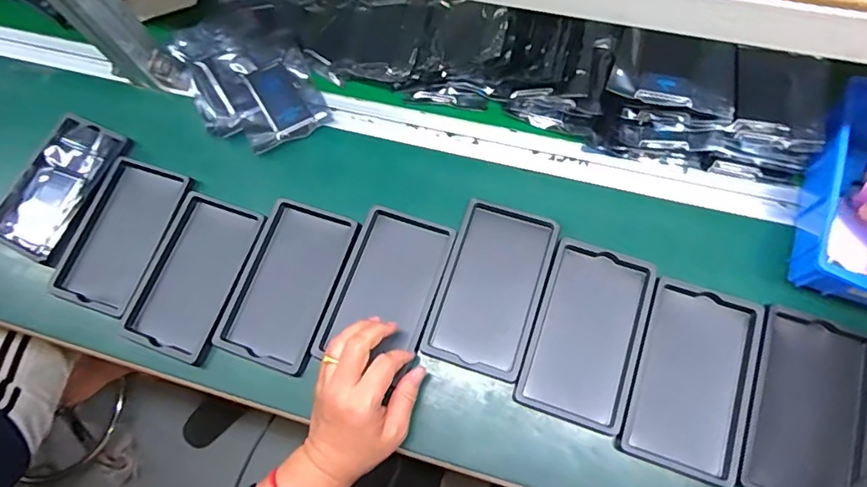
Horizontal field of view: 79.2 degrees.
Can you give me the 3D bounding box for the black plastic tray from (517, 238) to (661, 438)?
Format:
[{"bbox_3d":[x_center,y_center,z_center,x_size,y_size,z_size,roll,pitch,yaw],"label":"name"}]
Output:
[{"bbox_3d":[0.141,0.081,0.483,0.092,0.025,0.157,18,70,10],"label":"black plastic tray"}]

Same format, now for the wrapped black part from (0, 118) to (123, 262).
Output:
[{"bbox_3d":[-0.410,-0.062,0.579,0.084,0.030,0.148,24,74,13],"label":"wrapped black part"}]

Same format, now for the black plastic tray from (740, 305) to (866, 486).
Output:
[{"bbox_3d":[0.319,0.140,0.440,0.092,0.016,0.156,17,72,11],"label":"black plastic tray"}]

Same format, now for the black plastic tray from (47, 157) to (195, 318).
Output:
[{"bbox_3d":[-0.325,-0.011,0.544,0.095,0.018,0.156,17,72,11],"label":"black plastic tray"}]

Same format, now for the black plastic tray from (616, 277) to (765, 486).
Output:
[{"bbox_3d":[0.227,0.117,0.459,0.093,0.017,0.159,20,71,10],"label":"black plastic tray"}]

